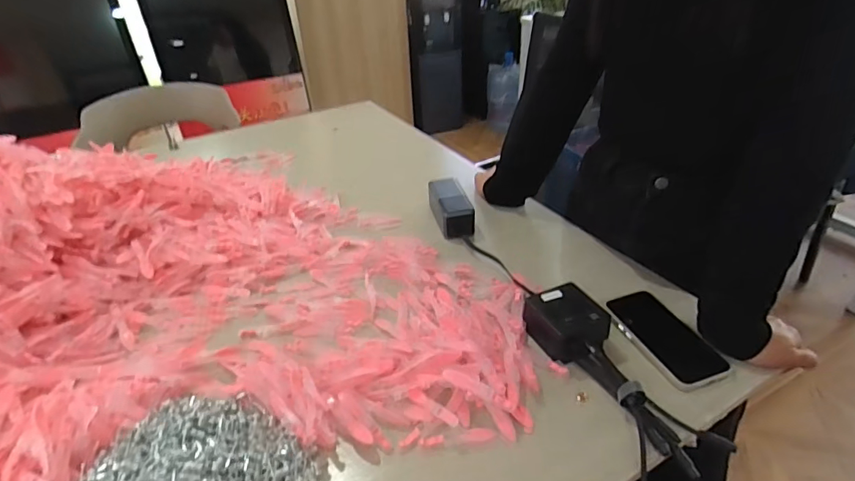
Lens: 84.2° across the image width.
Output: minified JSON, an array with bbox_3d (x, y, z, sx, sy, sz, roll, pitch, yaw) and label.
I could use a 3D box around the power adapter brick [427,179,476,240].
[{"bbox_3d":[0.039,-0.058,0.812,0.060,0.054,0.136,-7,34,-7],"label":"power adapter brick"}]

